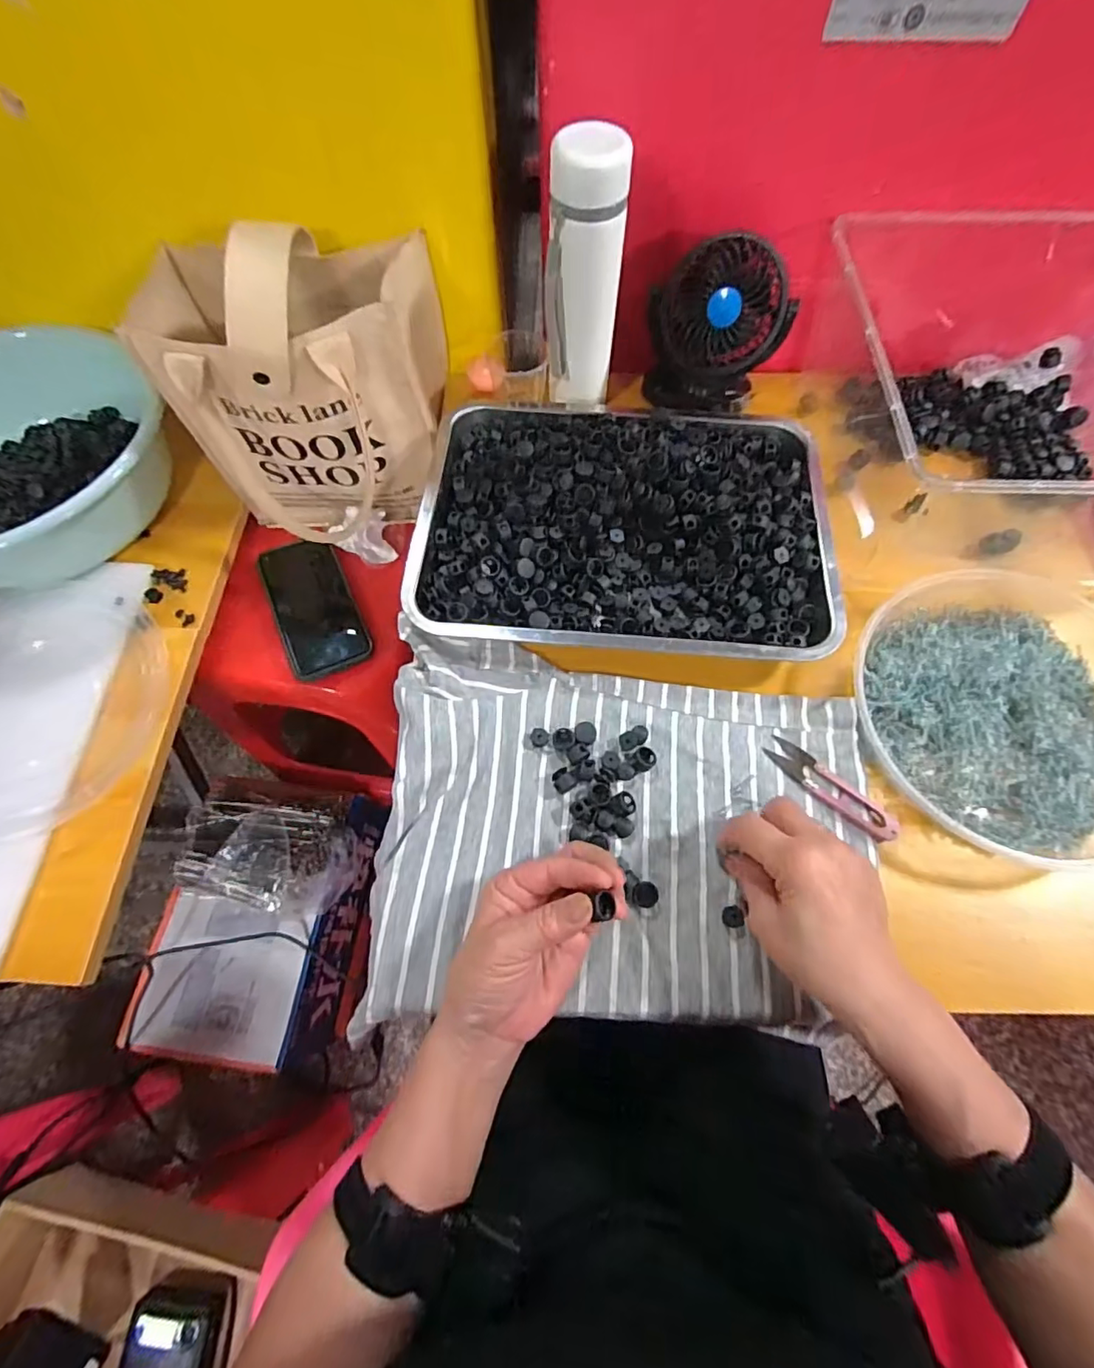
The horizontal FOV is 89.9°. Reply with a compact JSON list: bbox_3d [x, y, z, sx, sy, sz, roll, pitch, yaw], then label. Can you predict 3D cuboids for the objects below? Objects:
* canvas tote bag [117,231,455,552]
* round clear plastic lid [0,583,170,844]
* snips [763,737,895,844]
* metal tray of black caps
[{"bbox_3d":[-0.212,-0.269,0.498,0.237,0.229,0.202,-8,67,-3],"label":"canvas tote bag"},{"bbox_3d":[-0.461,0.015,0.474,0.228,0.034,0.223,0,67,1],"label":"round clear plastic lid"},{"bbox_3d":[0.210,0.076,0.404,0.100,0.009,0.026,38,73,15],"label":"snips"},{"bbox_3d":[0.065,-0.147,0.475,0.342,0.054,0.258,5,67,3],"label":"metal tray of black caps"}]

